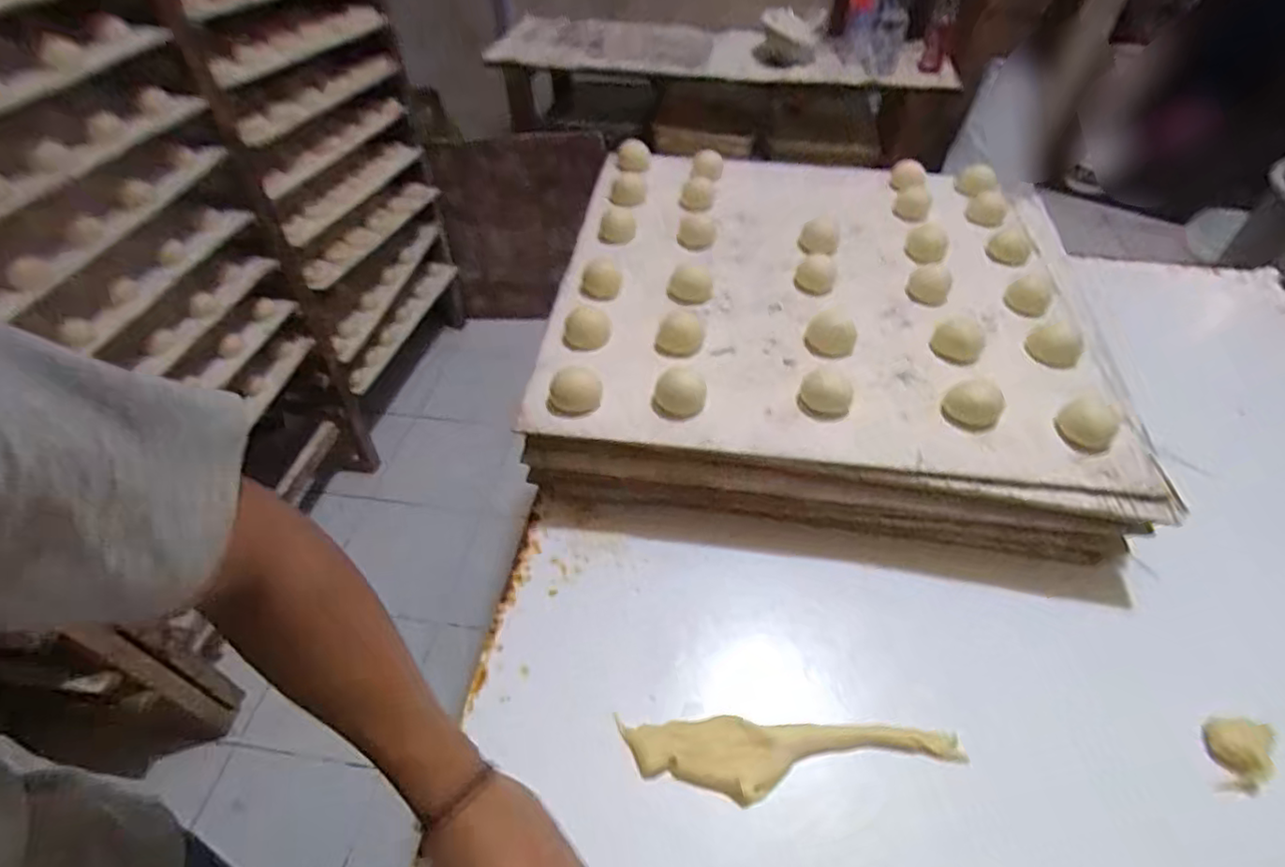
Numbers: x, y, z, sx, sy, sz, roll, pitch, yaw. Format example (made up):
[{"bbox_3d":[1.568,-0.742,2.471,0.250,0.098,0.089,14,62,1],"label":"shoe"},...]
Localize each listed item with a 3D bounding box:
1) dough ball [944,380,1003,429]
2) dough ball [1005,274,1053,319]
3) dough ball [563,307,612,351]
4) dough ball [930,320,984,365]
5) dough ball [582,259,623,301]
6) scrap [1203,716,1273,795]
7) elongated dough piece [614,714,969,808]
[{"bbox_3d":[0.310,-0.028,0.592,0.046,0.027,0.040,30,54,26],"label":"dough ball"},{"bbox_3d":[0.438,-0.158,0.717,0.044,0.028,0.041,0,46,0],"label":"dough ball"},{"bbox_3d":[-0.058,-0.111,0.669,0.047,0.025,0.042,-1,46,0],"label":"dough ball"},{"bbox_3d":[0.326,-0.096,0.655,0.049,0.025,0.042,22,50,20],"label":"dough ball"},{"bbox_3d":[-0.046,-0.175,0.724,0.039,0.034,0.033,6,47,7],"label":"dough ball"},{"bbox_3d":[0.461,0.249,0.491,0.037,0.031,0.045,8,47,8],"label":"scrap"},{"bbox_3d":[0.119,0.255,0.494,0.267,0.026,0.054,1,46,2],"label":"elongated dough piece"}]

